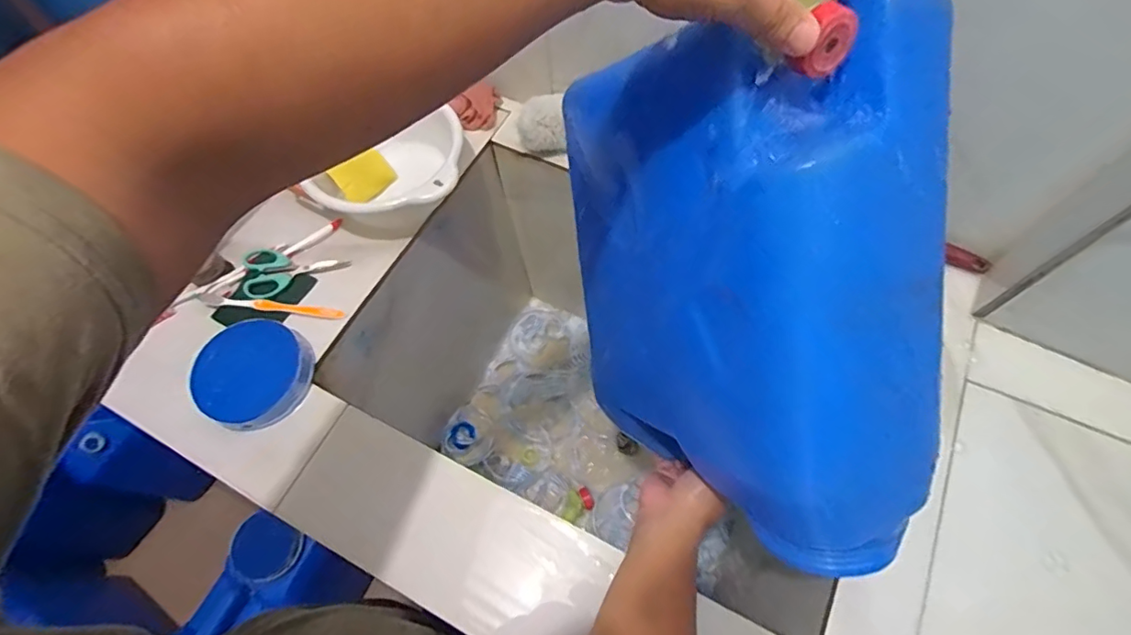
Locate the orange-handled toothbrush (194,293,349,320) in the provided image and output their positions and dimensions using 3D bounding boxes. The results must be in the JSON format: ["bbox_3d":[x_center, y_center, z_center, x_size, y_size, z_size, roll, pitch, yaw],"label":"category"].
[{"bbox_3d":[-0.357,-0.013,0.637,0.177,0.015,0.018,7,64,6],"label":"orange-handled toothbrush"}]

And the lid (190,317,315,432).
[{"bbox_3d":[-0.342,0.063,0.583,0.109,0.028,0.116,2,71,-6],"label":"lid"}]

